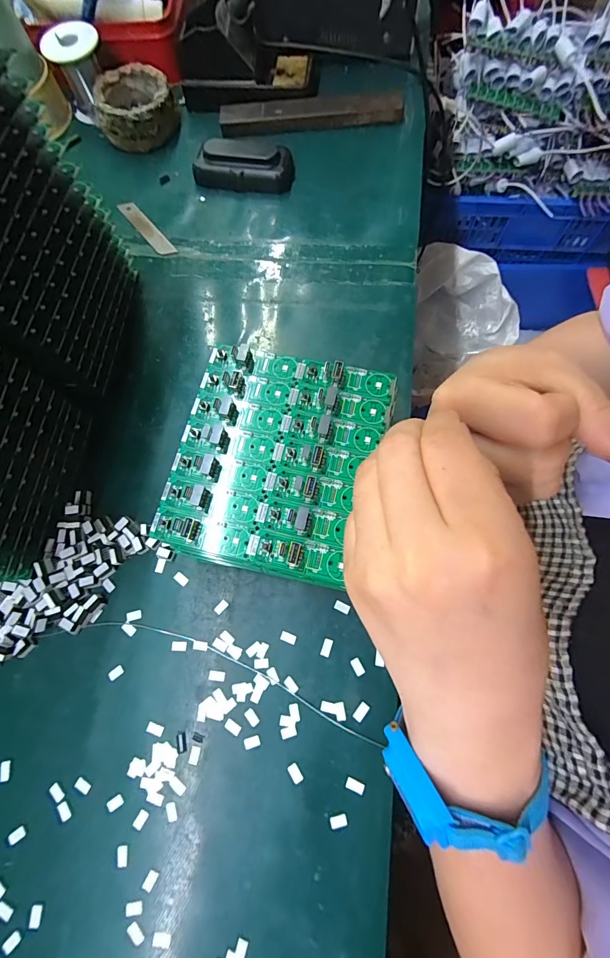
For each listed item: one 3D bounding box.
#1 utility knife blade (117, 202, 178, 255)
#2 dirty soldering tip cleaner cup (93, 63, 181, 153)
[{"bbox_3d":[-0.174,-0.276,0.422,0.018,0.004,0.095,-38,75,-9],"label":"utility knife blade"},{"bbox_3d":[-0.194,-0.431,0.447,0.085,0.040,0.076,-4,72,2],"label":"dirty soldering tip cleaner cup"}]

